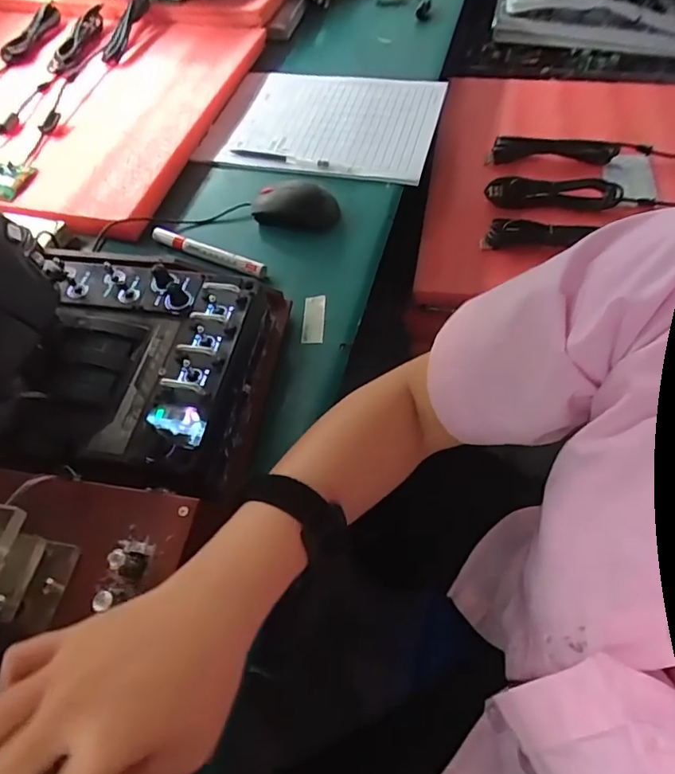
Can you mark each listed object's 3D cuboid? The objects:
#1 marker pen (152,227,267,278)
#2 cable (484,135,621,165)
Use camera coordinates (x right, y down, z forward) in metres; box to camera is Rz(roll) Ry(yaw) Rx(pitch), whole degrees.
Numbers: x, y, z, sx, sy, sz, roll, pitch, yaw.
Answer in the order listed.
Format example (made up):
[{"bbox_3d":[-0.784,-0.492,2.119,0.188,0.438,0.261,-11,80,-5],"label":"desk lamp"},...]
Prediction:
[{"bbox_3d":[-0.138,-0.146,0.574,0.139,0.018,0.018,22,62,18],"label":"marker pen"},{"bbox_3d":[0.275,-0.308,0.685,0.159,0.024,0.028,3,57,7],"label":"cable"}]

